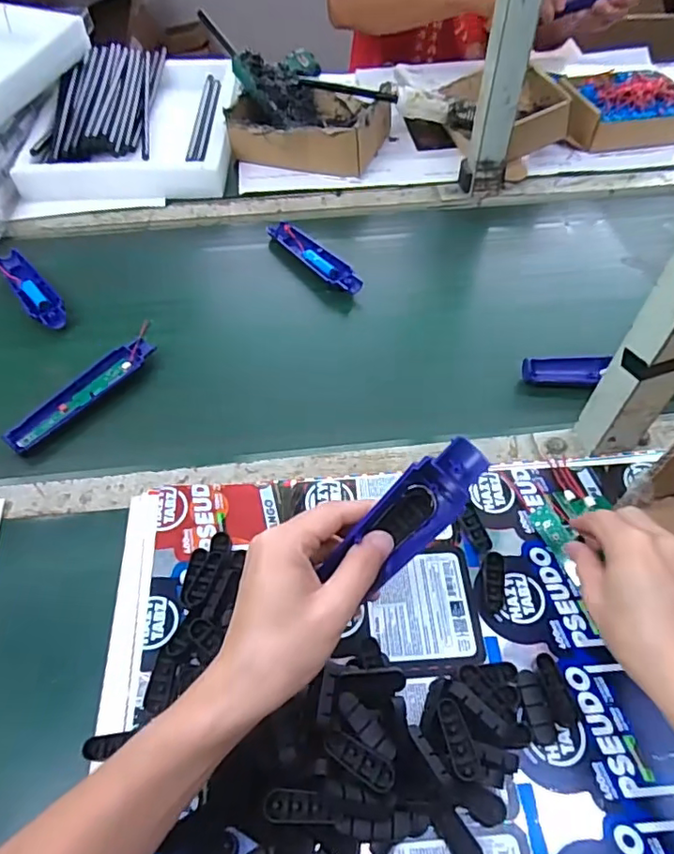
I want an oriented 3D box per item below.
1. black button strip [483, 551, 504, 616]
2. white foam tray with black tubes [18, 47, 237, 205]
[{"bbox_3d":[0.126,0.125,0.451,0.018,0.012,0.049,6,53,7],"label":"black button strip"},{"bbox_3d":[-0.306,-0.486,0.877,0.288,0.068,0.364,0,53,-2],"label":"white foam tray with black tubes"}]

